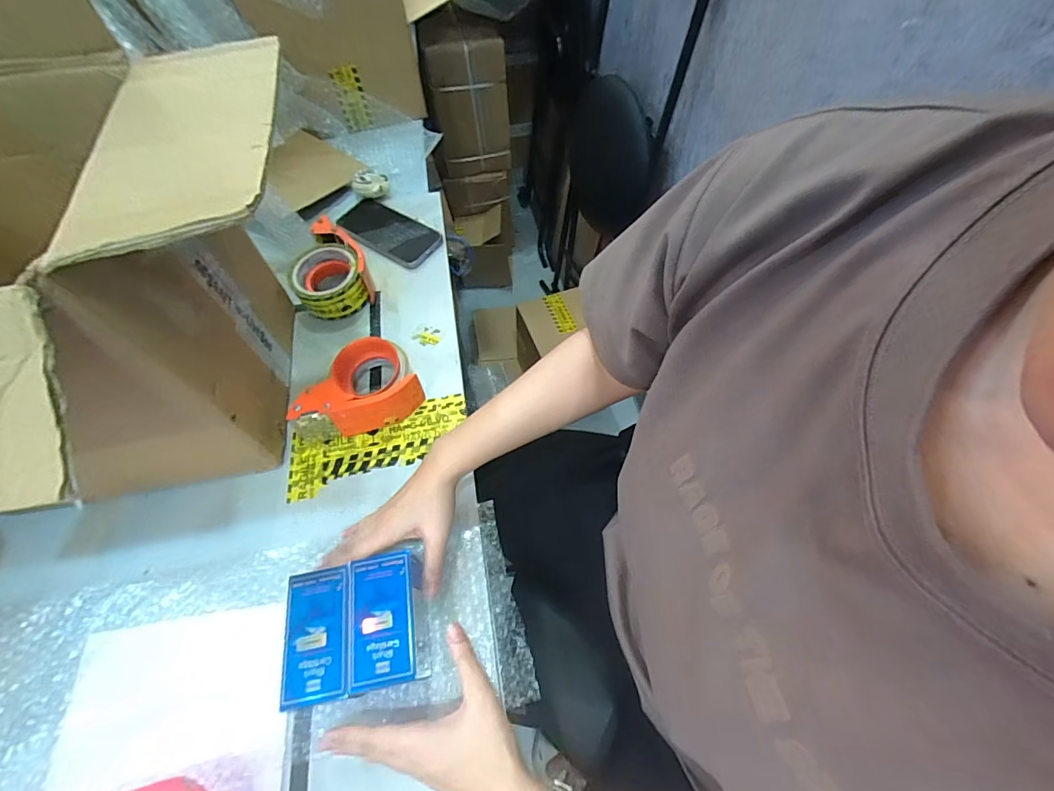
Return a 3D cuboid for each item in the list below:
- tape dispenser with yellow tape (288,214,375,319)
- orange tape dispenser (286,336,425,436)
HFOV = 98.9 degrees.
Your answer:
[{"bbox_3d":[-0.283,-0.177,0.640,0.102,0.060,0.138,-32,65,-16],"label":"tape dispenser with yellow tape"},{"bbox_3d":[-0.206,-0.006,0.541,0.142,0.061,0.101,-26,64,-13],"label":"orange tape dispenser"}]

